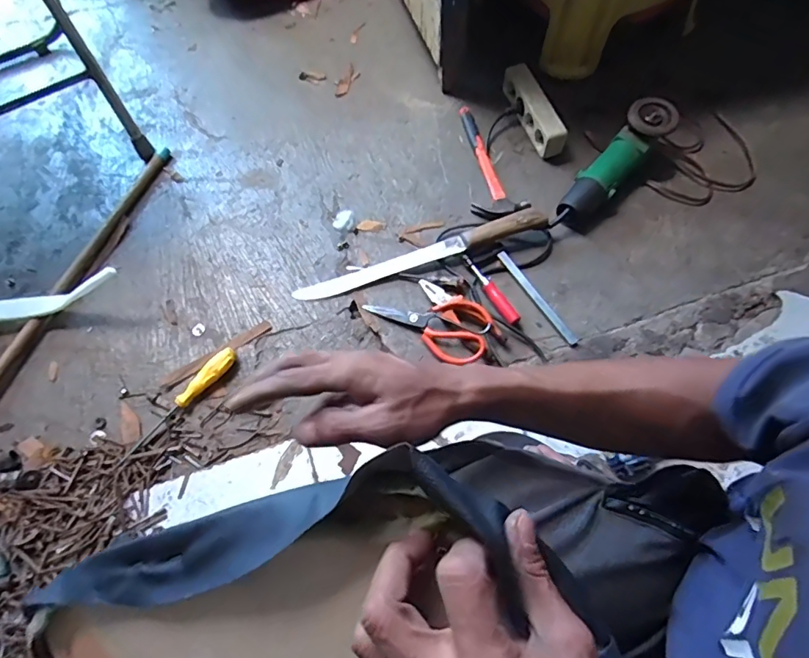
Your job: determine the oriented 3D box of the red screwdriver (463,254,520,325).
[{"bbox_3d":[0.141,-0.065,0.818,0.023,0.017,0.142,-30,70,-13],"label":"red screwdriver"}]

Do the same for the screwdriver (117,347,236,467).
[{"bbox_3d":[-0.332,0.109,0.733,0.029,0.026,0.213,40,71,15],"label":"screwdriver"}]

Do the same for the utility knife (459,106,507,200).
[{"bbox_3d":[0.142,-0.335,0.932,0.026,0.027,0.228,-13,67,-6],"label":"utility knife"}]

